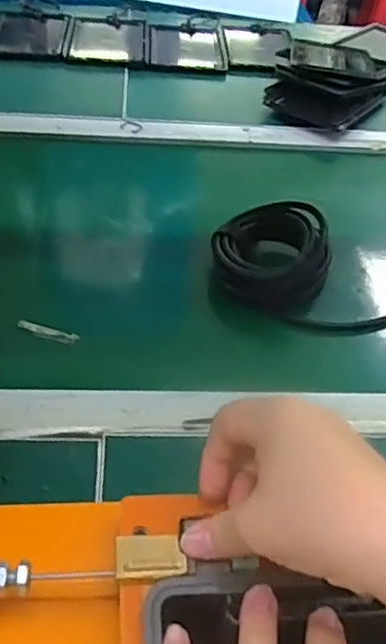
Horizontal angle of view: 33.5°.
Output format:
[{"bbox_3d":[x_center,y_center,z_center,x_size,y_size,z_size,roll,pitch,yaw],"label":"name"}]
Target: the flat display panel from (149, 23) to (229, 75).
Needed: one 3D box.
[{"bbox_3d":[-0.011,-0.434,1.014,0.118,0.012,0.165,2,45,-5],"label":"flat display panel"}]

